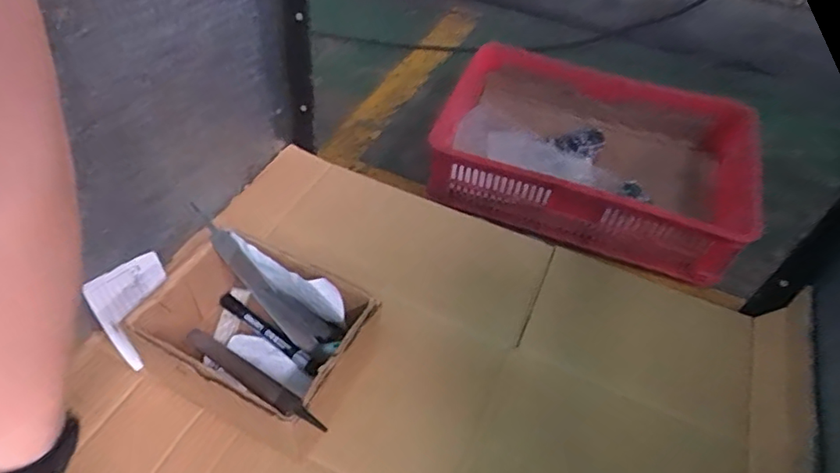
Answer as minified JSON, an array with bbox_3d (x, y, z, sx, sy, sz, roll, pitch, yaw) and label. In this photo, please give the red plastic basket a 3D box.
[{"bbox_3d":[0.356,-0.154,1.185,0.685,0.167,0.378,22,50,14],"label":"red plastic basket"}]

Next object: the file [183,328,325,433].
[{"bbox_3d":[-0.164,0.130,0.531,0.233,0.012,0.021,16,43,43],"label":"file"}]

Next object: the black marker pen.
[{"bbox_3d":[-0.164,0.101,0.597,0.154,0.019,0.015,35,54,23],"label":"black marker pen"}]

